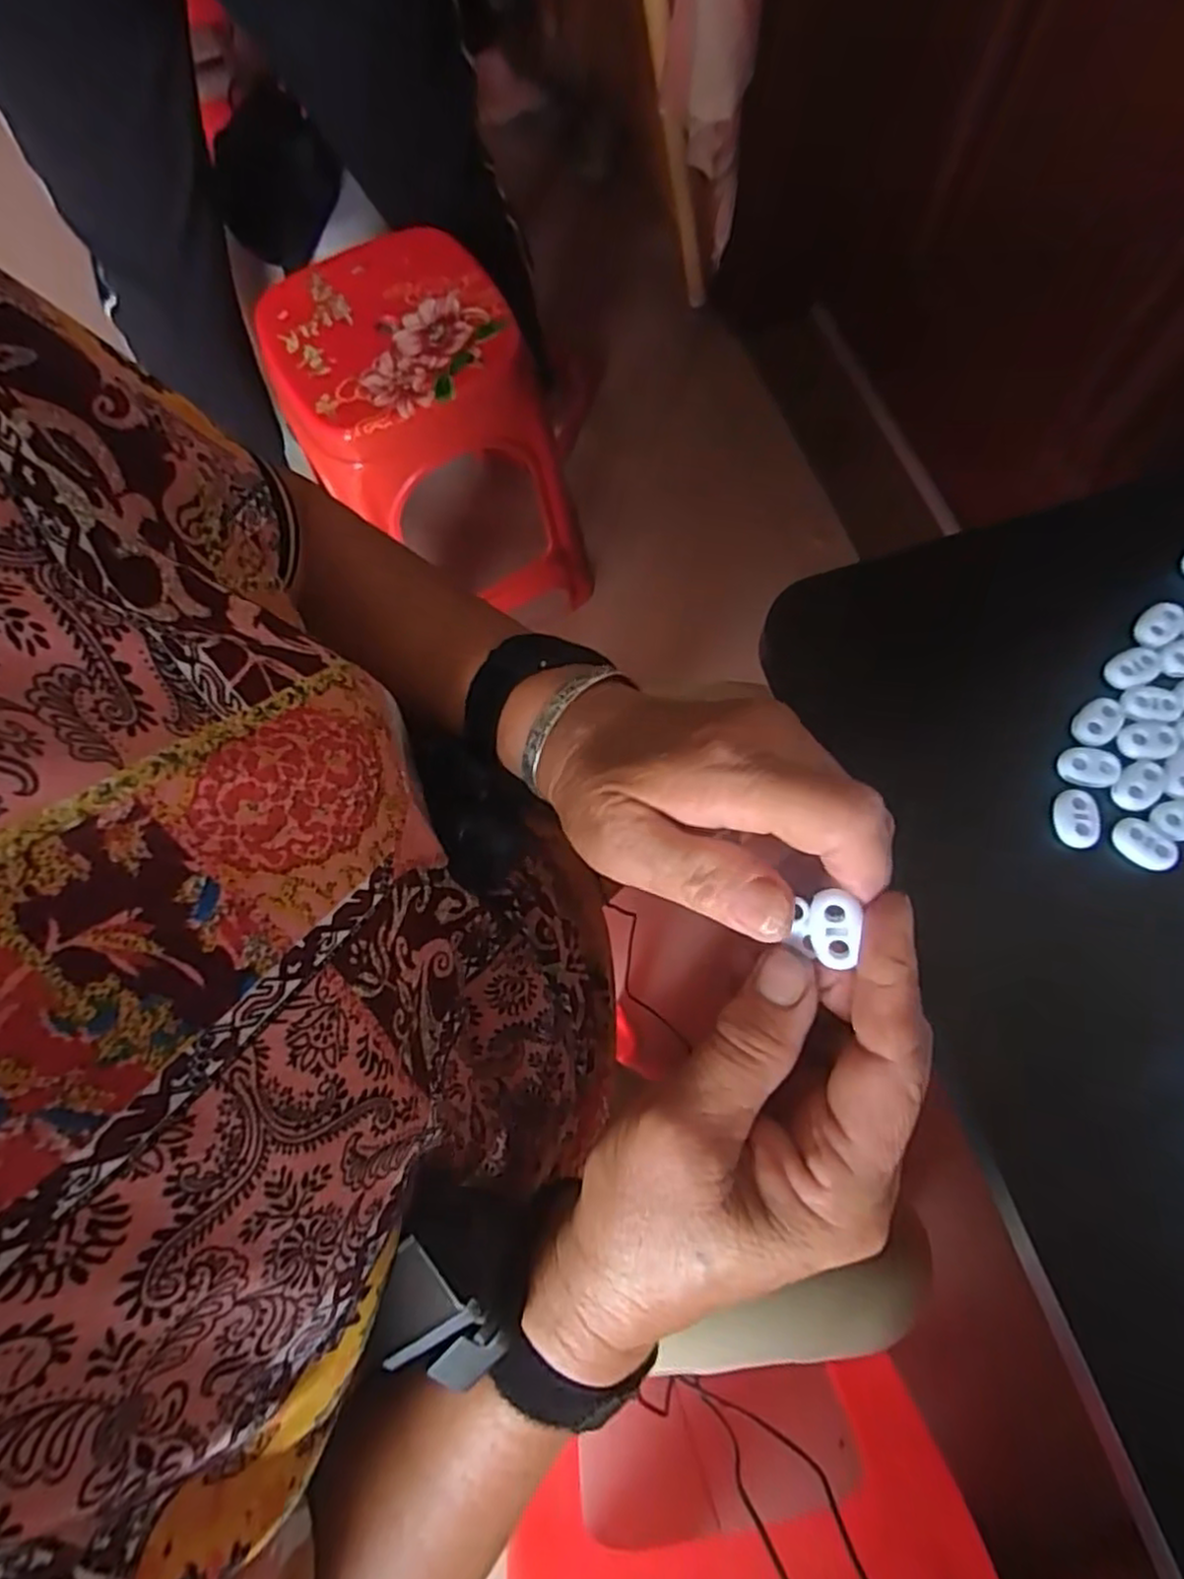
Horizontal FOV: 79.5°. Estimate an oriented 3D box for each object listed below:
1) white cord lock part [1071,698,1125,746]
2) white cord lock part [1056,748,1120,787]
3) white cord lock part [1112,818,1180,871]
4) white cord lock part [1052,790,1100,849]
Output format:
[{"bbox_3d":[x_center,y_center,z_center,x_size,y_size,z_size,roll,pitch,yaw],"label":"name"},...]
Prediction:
[{"bbox_3d":[0.203,-0.027,0.285,0.022,0.004,0.015,-40,75,-10],"label":"white cord lock part"},{"bbox_3d":[0.195,-0.009,0.279,0.023,0.004,0.016,6,73,4],"label":"white cord lock part"},{"bbox_3d":[0.210,0.020,0.271,0.014,0.005,0.022,-43,76,-11],"label":"white cord lock part"},{"bbox_3d":[0.187,0.011,0.275,0.014,0.006,0.022,5,73,4],"label":"white cord lock part"}]

